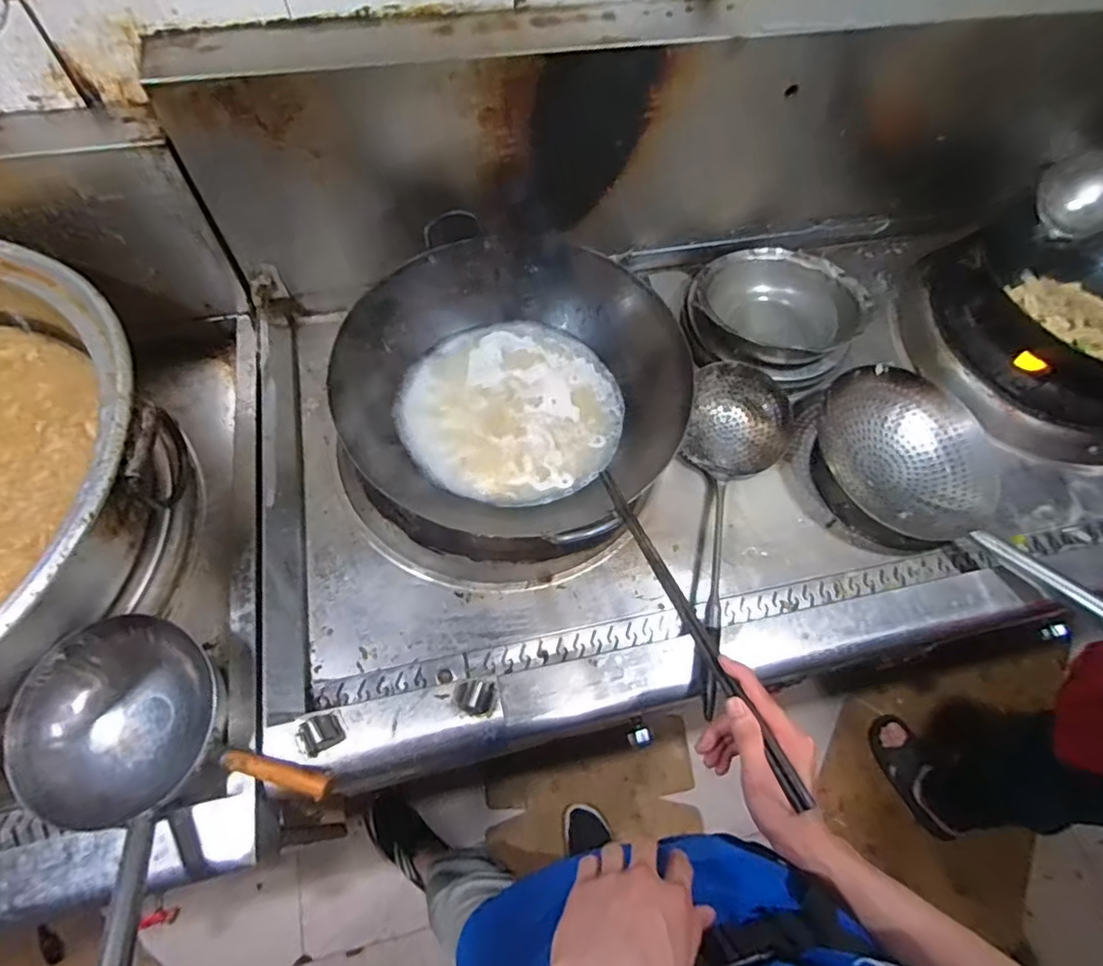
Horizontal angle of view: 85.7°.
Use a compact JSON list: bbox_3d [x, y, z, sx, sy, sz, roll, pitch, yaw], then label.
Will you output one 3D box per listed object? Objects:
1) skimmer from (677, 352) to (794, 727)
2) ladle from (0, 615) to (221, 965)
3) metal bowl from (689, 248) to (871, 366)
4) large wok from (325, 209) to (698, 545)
[{"bbox_3d":[0.274,0.058,0.911,0.162,0.069,0.566,13,63,4],"label":"skimmer"},{"bbox_3d":[-0.464,0.354,0.640,0.198,0.106,0.425,-22,52,-14],"label":"ladle"},{"bbox_3d":[0.408,-0.328,1.082,0.296,0.071,0.272,1,62,-2],"label":"metal bowl"},{"bbox_3d":[-0.056,-0.149,0.847,0.474,0.143,0.463,1,62,-2],"label":"large wok"}]

